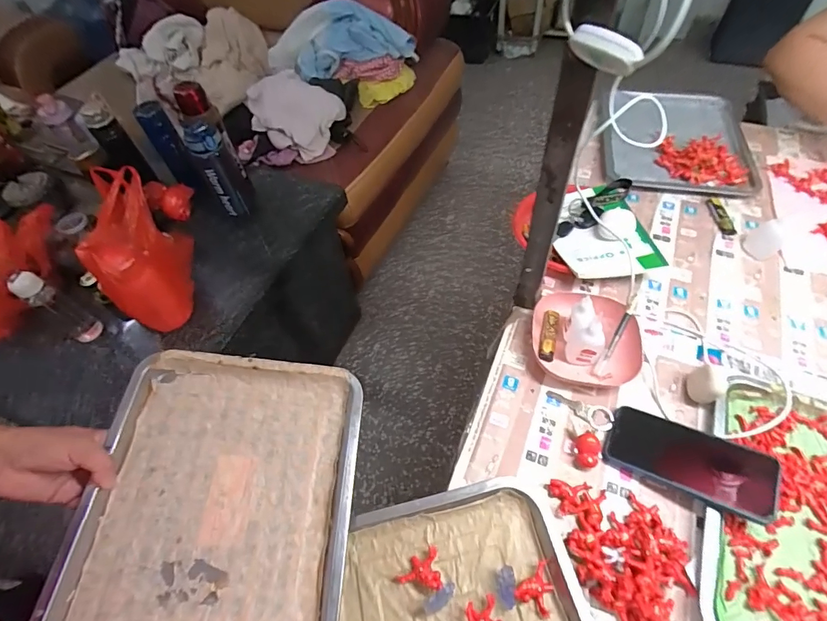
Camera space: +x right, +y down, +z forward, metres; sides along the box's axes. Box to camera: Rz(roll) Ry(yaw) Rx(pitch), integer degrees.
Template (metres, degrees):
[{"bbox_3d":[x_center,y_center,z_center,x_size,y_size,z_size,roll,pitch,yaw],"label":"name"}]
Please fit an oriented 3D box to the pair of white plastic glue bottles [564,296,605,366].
[{"bbox_3d":[0.228,0.027,0.554,0.043,0.072,0.067,3,55,8],"label":"pair of white plastic glue bottles"}]

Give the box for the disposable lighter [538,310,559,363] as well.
[{"bbox_3d":[0.191,0.035,0.588,0.020,0.016,0.080,11,56,13],"label":"disposable lighter"}]

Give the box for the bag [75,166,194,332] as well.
[{"bbox_3d":[-0.485,-0.090,0.747,0.107,0.253,0.161,31,63,23],"label":"bag"}]

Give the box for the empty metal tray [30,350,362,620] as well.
[{"bbox_3d":[-0.196,0.196,0.433,0.258,0.026,0.301,7,59,-8],"label":"empty metal tray"}]

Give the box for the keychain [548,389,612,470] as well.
[{"bbox_3d":[0.217,0.137,0.513,0.066,0.022,0.100,-12,54,-3],"label":"keychain"}]

